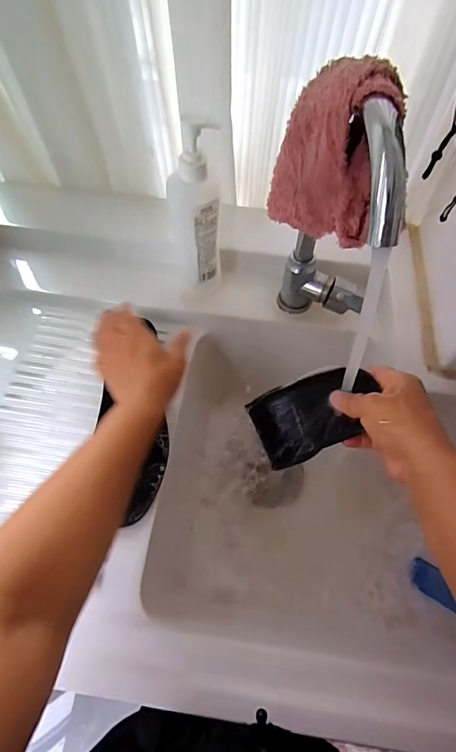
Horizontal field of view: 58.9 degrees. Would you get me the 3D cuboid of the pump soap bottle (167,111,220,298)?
[{"bbox_3d":[-0.039,-0.185,0.492,0.062,0.220,0.049,-7,61,-4],"label":"pump soap bottle"}]

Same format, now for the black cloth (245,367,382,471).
[{"bbox_3d":[0.086,0.044,0.422,0.136,0.027,0.078,-26,70,29],"label":"black cloth"}]

